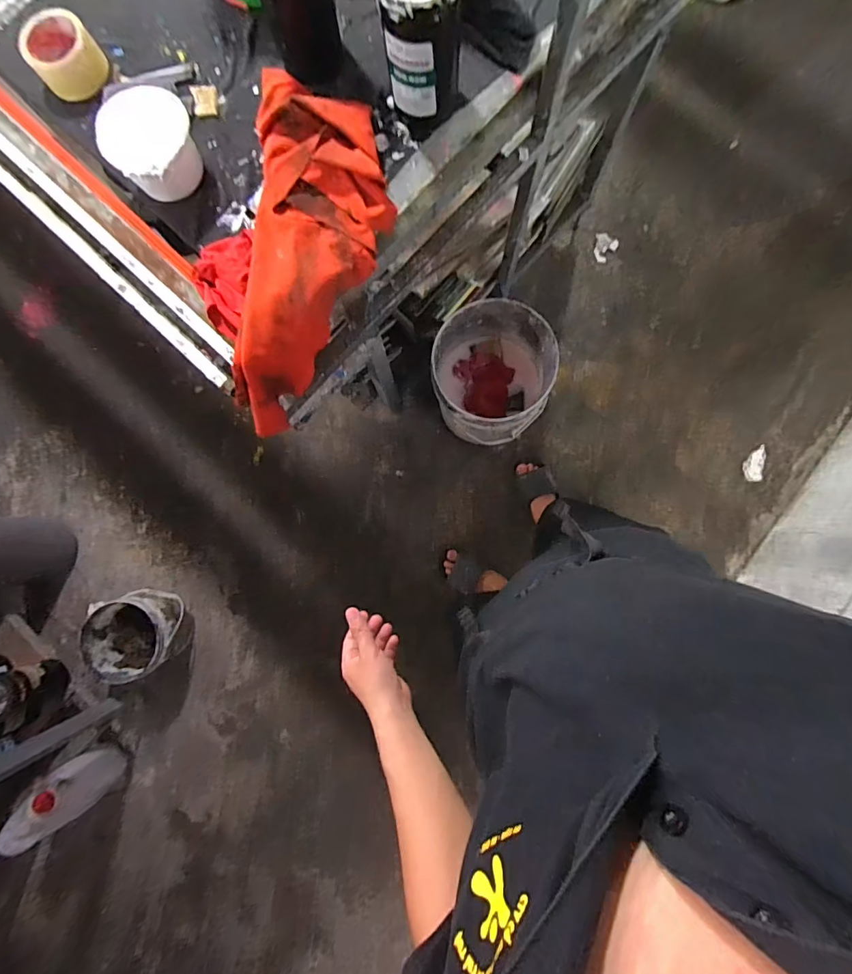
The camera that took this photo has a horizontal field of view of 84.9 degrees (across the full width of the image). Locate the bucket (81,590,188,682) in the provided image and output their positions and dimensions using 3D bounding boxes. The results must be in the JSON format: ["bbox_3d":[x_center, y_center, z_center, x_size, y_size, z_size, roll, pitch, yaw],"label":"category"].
[{"bbox_3d":[-0.800,0.403,1.293,0.233,0.172,0.222,0,85,2],"label":"bucket"}]

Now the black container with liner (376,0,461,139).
[{"bbox_3d":[-0.004,-0.574,0.601,0.106,0.164,0.117,-2,85,2],"label":"black container with liner"}]

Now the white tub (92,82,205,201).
[{"bbox_3d":[-0.377,-0.478,0.655,0.114,0.090,0.122,0,85,2],"label":"white tub"}]

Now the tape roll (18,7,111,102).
[{"bbox_3d":[-0.557,-0.666,0.722,0.104,0.051,0.115,-37,84,-1],"label":"tape roll"}]

